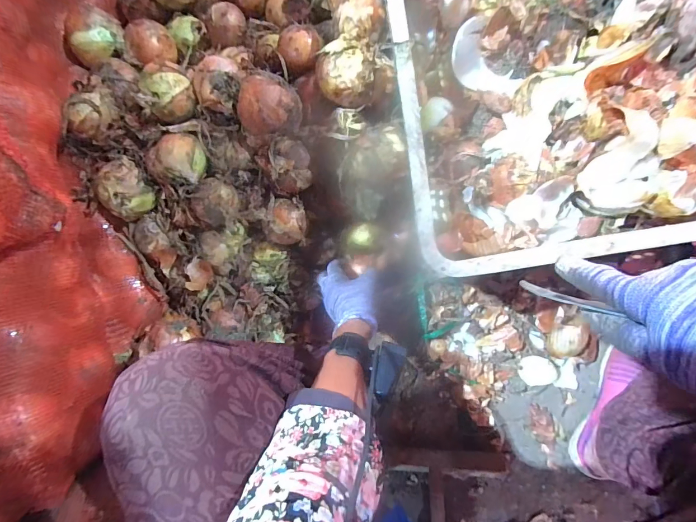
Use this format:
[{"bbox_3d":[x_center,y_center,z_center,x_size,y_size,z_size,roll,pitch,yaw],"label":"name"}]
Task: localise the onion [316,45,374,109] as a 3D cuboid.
[{"bbox_3d":[-0.002,-0.245,0.489,0.073,0.064,0.073,-12,85,6],"label":"onion"}]

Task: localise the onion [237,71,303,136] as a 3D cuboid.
[{"bbox_3d":[-0.108,-0.215,0.498,0.085,0.062,0.080,8,88,7],"label":"onion"}]

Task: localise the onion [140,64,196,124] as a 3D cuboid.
[{"bbox_3d":[-0.247,-0.234,0.501,0.053,0.053,0.056,0,87,7],"label":"onion"}]

